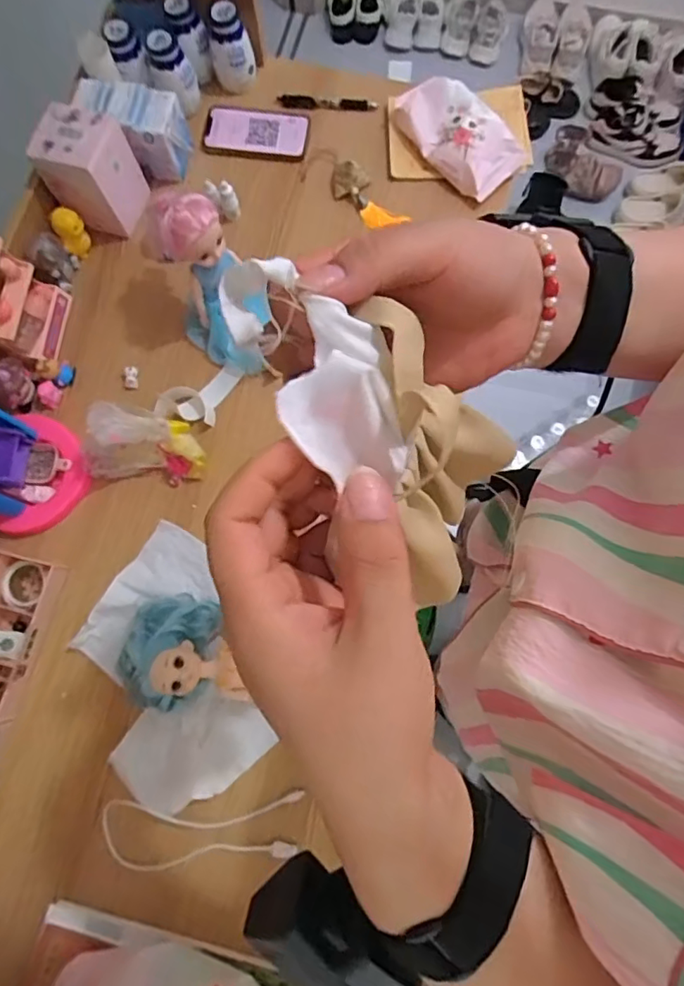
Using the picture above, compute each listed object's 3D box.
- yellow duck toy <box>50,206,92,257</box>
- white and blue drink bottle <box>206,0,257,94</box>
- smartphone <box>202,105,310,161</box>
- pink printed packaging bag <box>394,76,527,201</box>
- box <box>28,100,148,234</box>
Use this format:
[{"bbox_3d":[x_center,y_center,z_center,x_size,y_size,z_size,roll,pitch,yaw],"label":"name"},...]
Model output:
[{"bbox_3d":[-0.356,-0.345,0.725,0.038,0.067,0.029,-36,80,-6],"label":"yellow duck toy"},{"bbox_3d":[-0.160,-0.636,0.779,0.055,0.081,0.054,-17,79,-2],"label":"white and blue drink bottle"},{"bbox_3d":[-0.124,-0.525,0.796,0.152,0.014,0.085,10,79,3],"label":"smartphone"},{"bbox_3d":[0.159,-0.501,0.760,0.186,0.044,0.099,42,82,9],"label":"pink printed packaging bag"},{"bbox_3d":[-0.322,-0.415,0.710,0.090,0.114,0.088,20,80,5],"label":"box"}]

